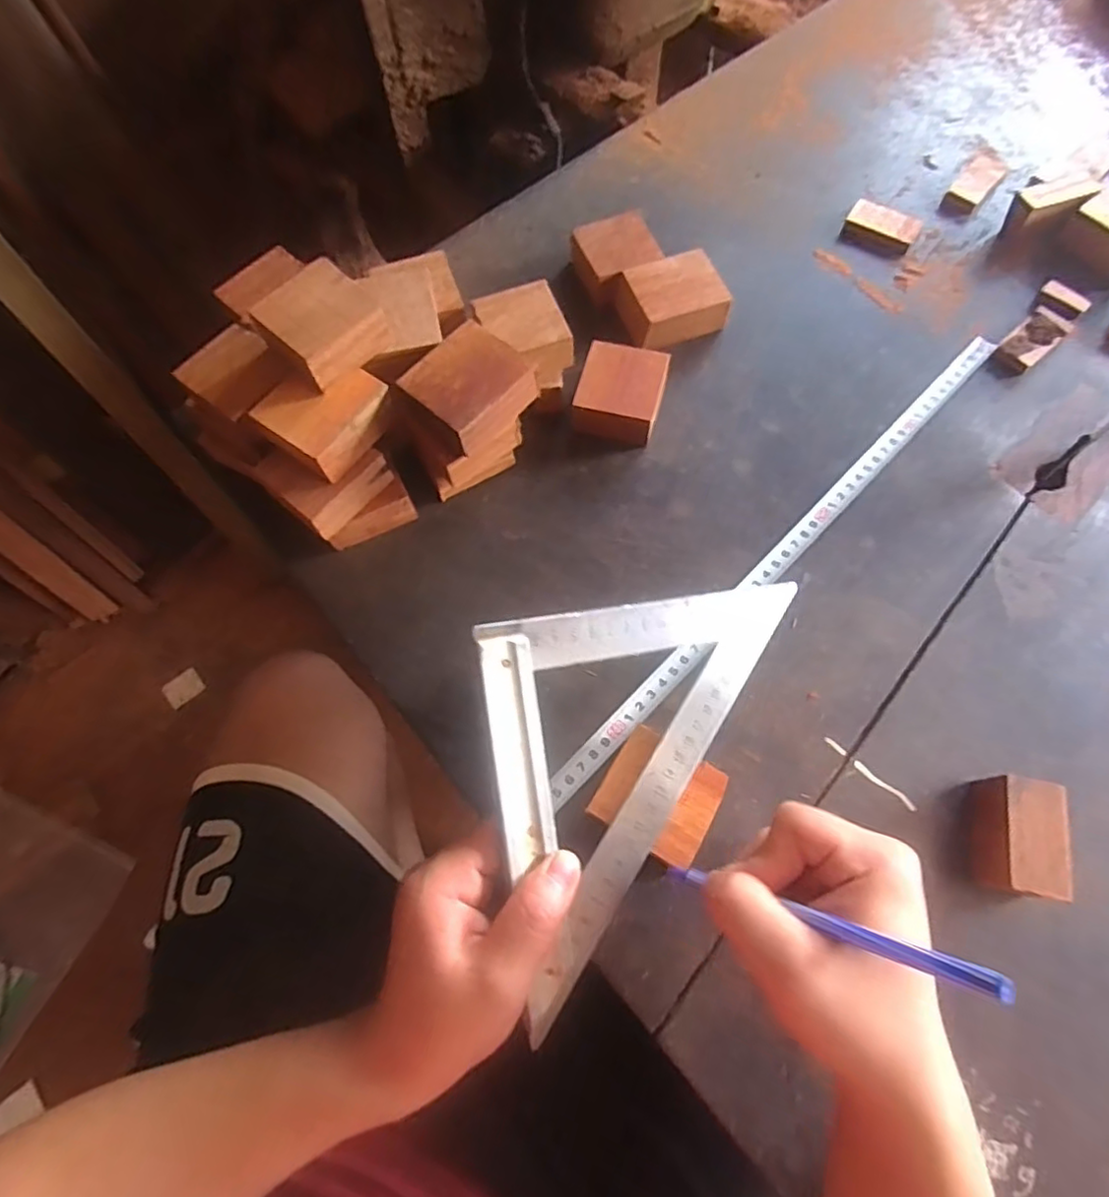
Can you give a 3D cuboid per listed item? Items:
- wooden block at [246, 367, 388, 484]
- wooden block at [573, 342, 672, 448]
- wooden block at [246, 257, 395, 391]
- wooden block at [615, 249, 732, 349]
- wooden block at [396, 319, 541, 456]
[{"bbox_3d":[-0.136,-0.109,0.374,0.055,0.027,0.060,32,74,13],"label":"wooden block"},{"bbox_3d":[0.045,-0.141,0.440,0.056,0.027,0.065,14,71,8],"label":"wooden block"},{"bbox_3d":[-0.133,-0.157,0.363,0.053,0.028,0.056,42,76,16],"label":"wooden block"},{"bbox_3d":[0.086,-0.222,0.472,0.073,0.026,0.058,-16,70,-4],"label":"wooden block"},{"bbox_3d":[-0.051,-0.125,0.378,0.055,0.026,0.064,42,76,16],"label":"wooden block"}]

